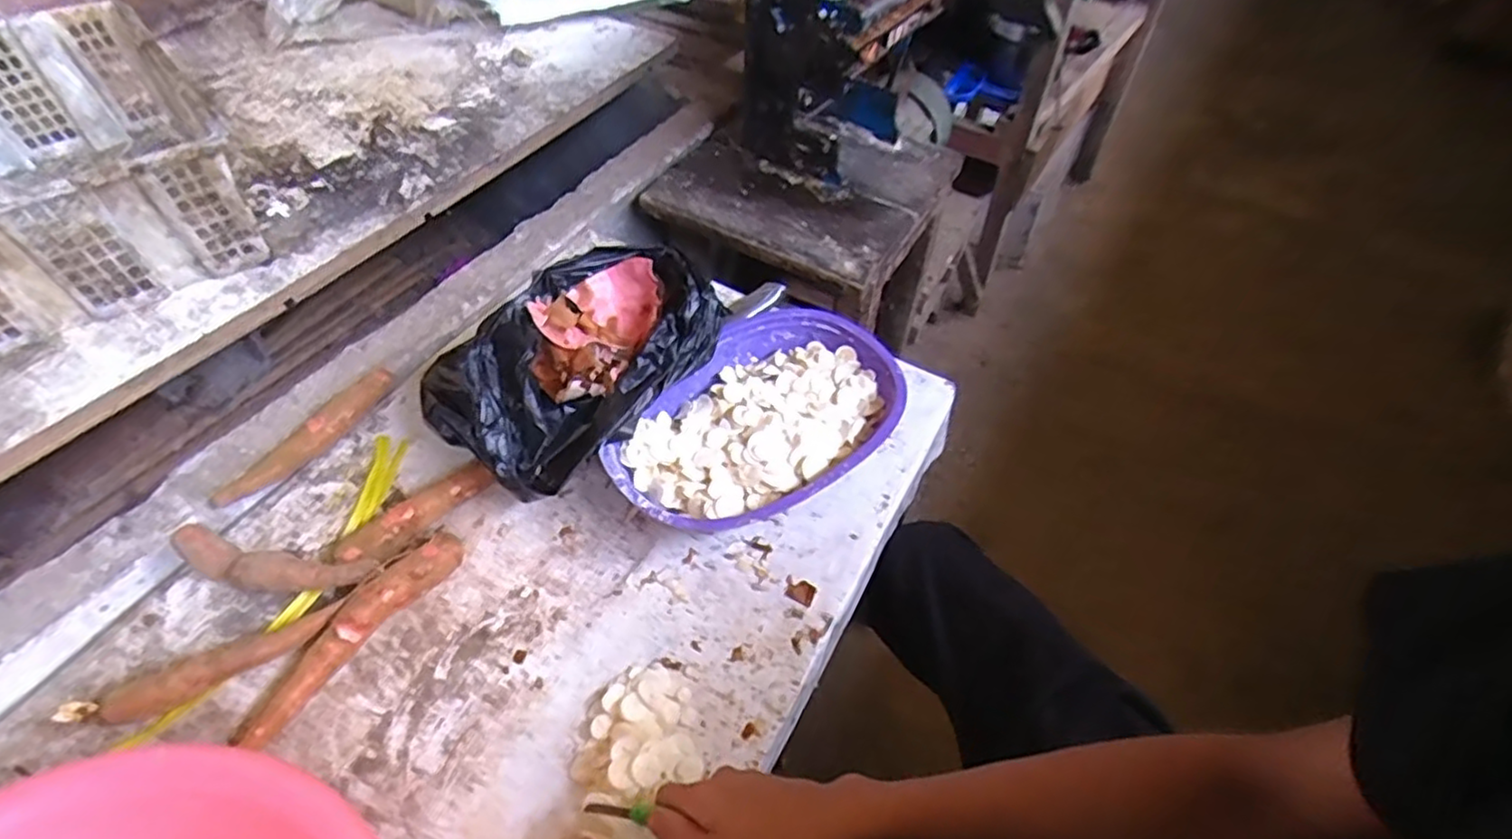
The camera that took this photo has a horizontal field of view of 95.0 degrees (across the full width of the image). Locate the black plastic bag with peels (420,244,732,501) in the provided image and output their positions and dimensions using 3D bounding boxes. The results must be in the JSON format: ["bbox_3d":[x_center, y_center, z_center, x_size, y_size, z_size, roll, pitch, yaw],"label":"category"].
[{"bbox_3d":[-0.183,-0.059,0.707,0.209,0.126,0.271,35,57,24],"label":"black plastic bag with peels"}]

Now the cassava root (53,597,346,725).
[{"bbox_3d":[-0.441,0.202,0.564,0.198,0.031,0.029,-20,53,-17],"label":"cassava root"}]

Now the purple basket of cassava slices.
[{"bbox_3d":[0.002,0.010,0.697,0.298,0.075,0.203,-36,59,-27],"label":"purple basket of cassava slices"}]

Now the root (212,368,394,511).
[{"bbox_3d":[-0.455,0.015,0.711,0.037,0.030,0.198,24,53,17],"label":"root"}]

